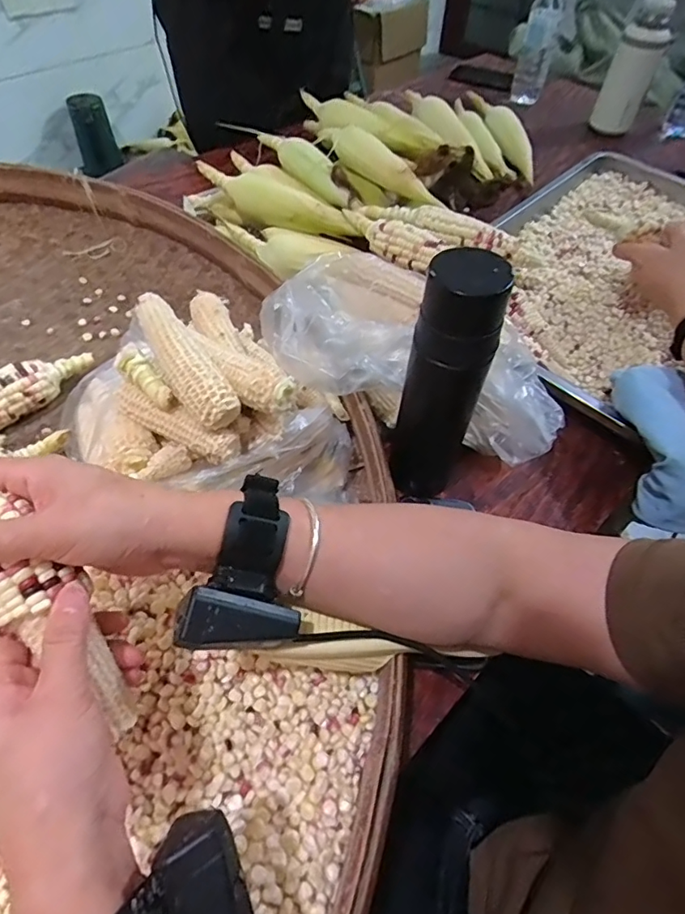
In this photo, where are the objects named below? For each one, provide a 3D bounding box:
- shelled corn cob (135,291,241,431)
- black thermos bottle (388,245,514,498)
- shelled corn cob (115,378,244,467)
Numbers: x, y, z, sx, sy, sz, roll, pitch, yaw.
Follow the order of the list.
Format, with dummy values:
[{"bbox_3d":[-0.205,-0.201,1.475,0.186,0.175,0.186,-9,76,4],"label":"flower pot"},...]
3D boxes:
[{"bbox_3d":[-0.133,-0.078,0.415,0.036,0.036,0.140,-29,63,-22],"label":"shelled corn cob"},{"bbox_3d":[0.083,-0.051,0.440,0.061,0.250,0.056,18,55,10],"label":"black thermos bottle"},{"bbox_3d":[-0.136,-0.027,0.408,0.107,0.030,0.023,20,56,12],"label":"shelled corn cob"}]

